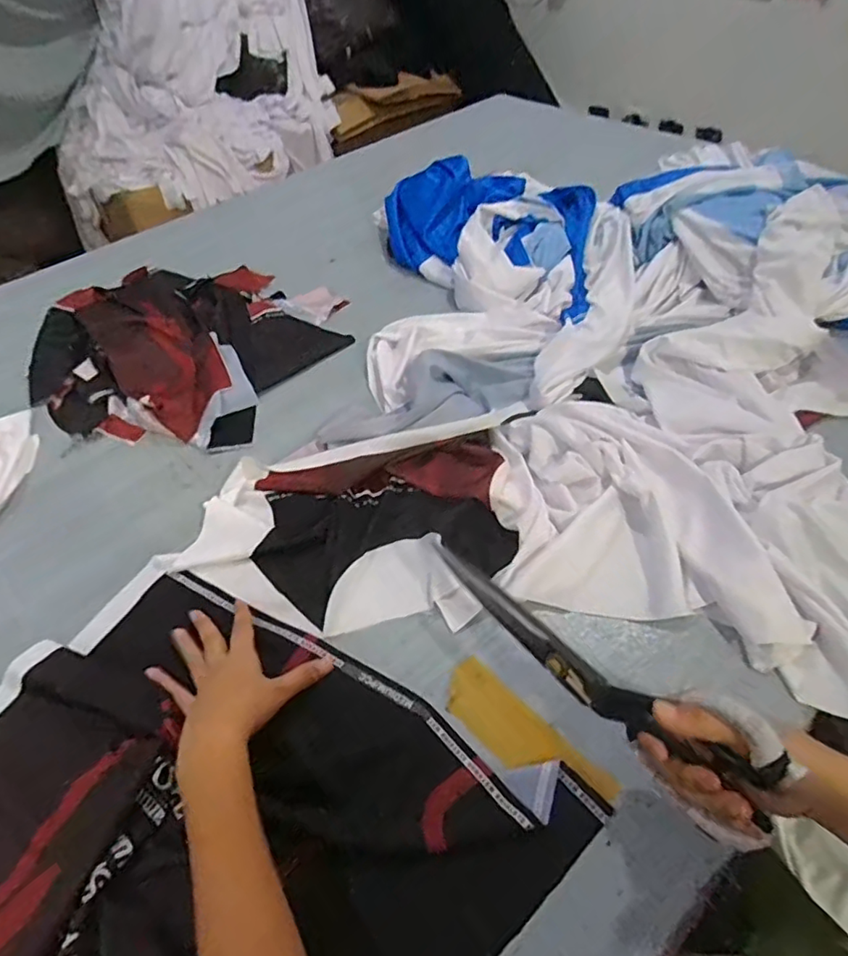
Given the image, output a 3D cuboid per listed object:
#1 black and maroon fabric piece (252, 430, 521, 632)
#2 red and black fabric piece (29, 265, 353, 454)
[{"bbox_3d":[-0.039,0.041,0.575,0.256,0.035,0.182,-9,48,-4],"label":"black and maroon fabric piece"},{"bbox_3d":[-0.319,-0.202,0.795,0.362,0.065,0.384,-2,48,2],"label":"red and black fabric piece"}]

